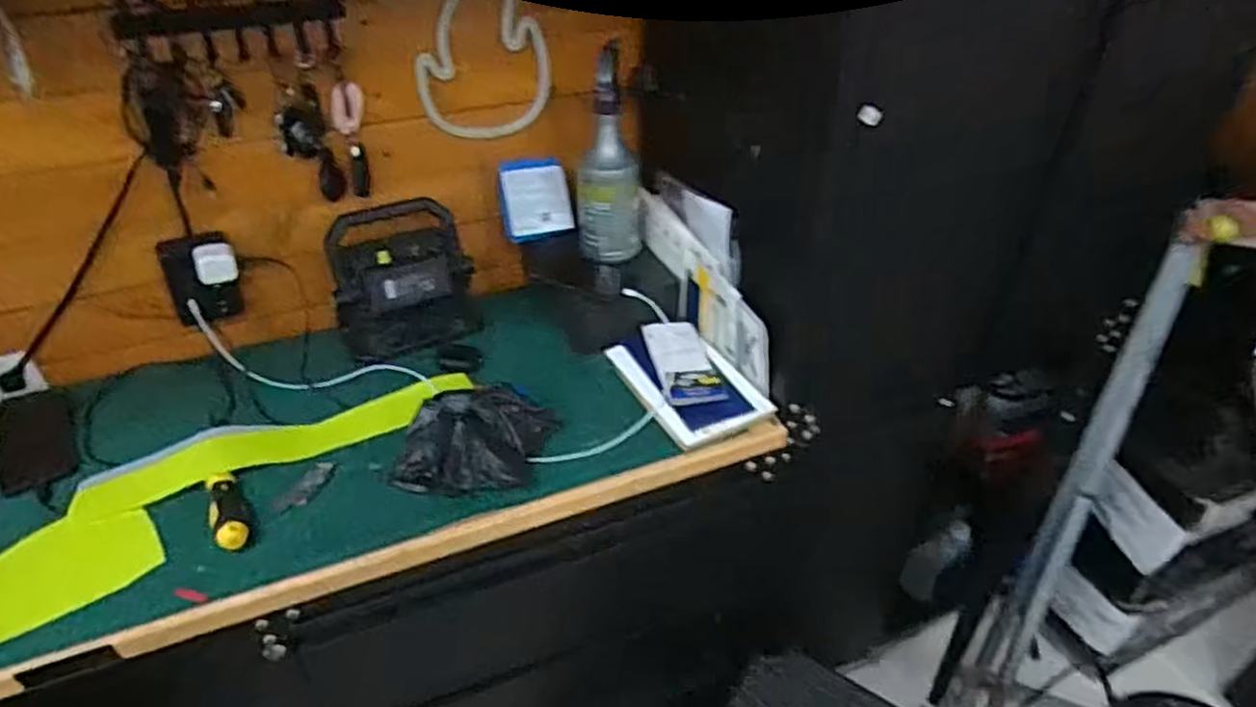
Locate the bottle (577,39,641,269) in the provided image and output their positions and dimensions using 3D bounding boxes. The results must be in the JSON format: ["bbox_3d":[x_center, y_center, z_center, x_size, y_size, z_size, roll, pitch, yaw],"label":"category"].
[{"bbox_3d":[-0.025,-0.269,1.027,0.088,0.286,0.067,-3,37,-4],"label":"bottle"}]

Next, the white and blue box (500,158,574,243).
[{"bbox_3d":[-0.142,-0.237,1.134,0.101,0.120,0.016,-10,3,-5],"label":"white and blue box"}]

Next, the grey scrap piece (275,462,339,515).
[{"bbox_3d":[-0.384,0.160,0.884,0.028,0.011,0.082,17,40,21],"label":"grey scrap piece"}]

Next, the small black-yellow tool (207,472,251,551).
[{"bbox_3d":[-0.451,0.174,0.831,0.037,0.029,0.123,-22,43,-27],"label":"small black-yellow tool"}]

